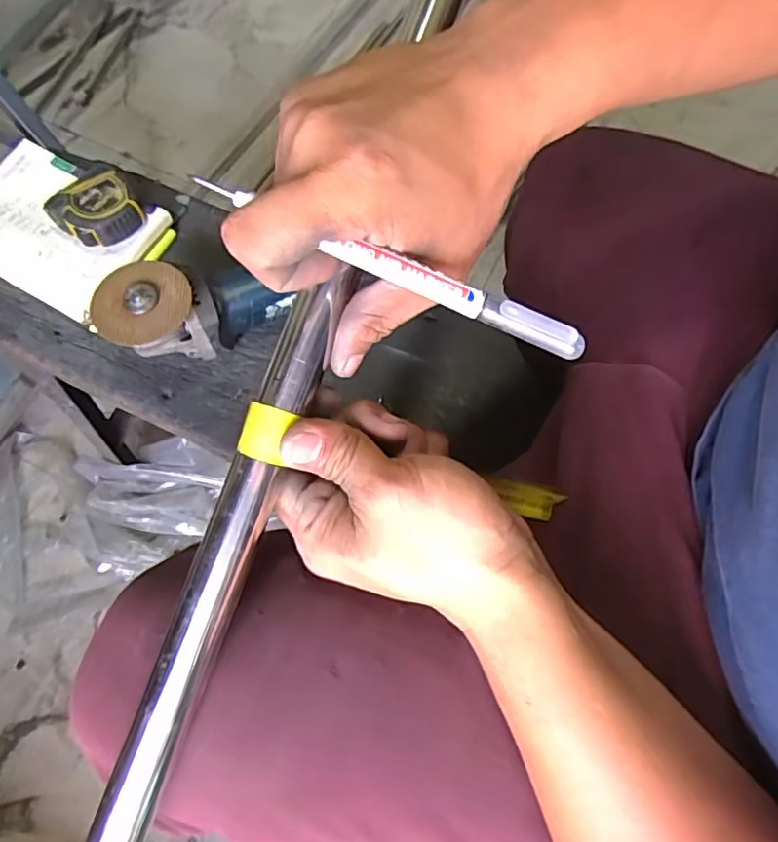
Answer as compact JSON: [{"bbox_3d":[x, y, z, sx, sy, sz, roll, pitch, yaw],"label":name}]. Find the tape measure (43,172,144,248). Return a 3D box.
[{"bbox_3d":[-0.301,-0.216,0.622,0.083,0.037,0.077,-34,74,-12],"label":"tape measure"}]

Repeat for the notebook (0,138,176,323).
[{"bbox_3d":[-0.359,-0.208,0.645,0.210,0.023,0.148,28,72,9],"label":"notebook"}]

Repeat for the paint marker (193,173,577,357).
[{"bbox_3d":[0.003,-0.060,0.237,0.161,0.010,0.009,23,71,-4],"label":"paint marker"}]

